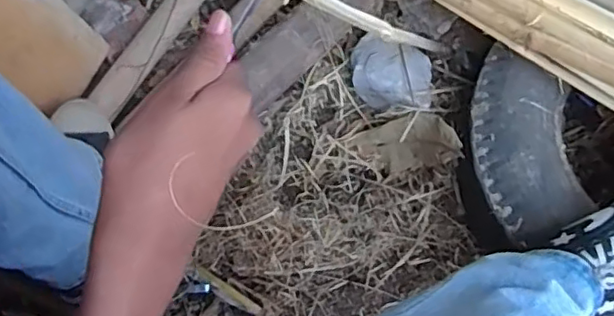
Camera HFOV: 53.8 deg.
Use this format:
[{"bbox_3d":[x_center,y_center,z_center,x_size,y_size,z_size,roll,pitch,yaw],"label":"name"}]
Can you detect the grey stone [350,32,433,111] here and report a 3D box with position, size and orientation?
[{"bbox_3d":[0.126,-0.127,0.912,0.126,0.047,0.110,16,77,3],"label":"grey stone"}]

